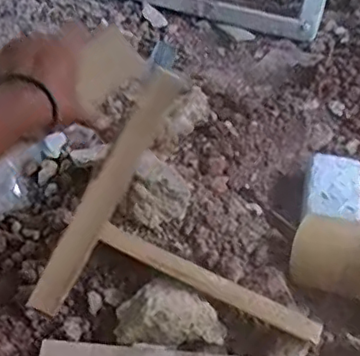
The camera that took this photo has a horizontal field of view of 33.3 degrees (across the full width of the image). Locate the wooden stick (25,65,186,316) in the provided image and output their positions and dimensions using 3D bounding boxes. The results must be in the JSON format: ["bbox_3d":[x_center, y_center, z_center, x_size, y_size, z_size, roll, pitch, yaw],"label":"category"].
[{"bbox_3d":[-0.086,0.024,0.677,0.046,0.316,0.008,21,15,-28],"label":"wooden stick"}]

